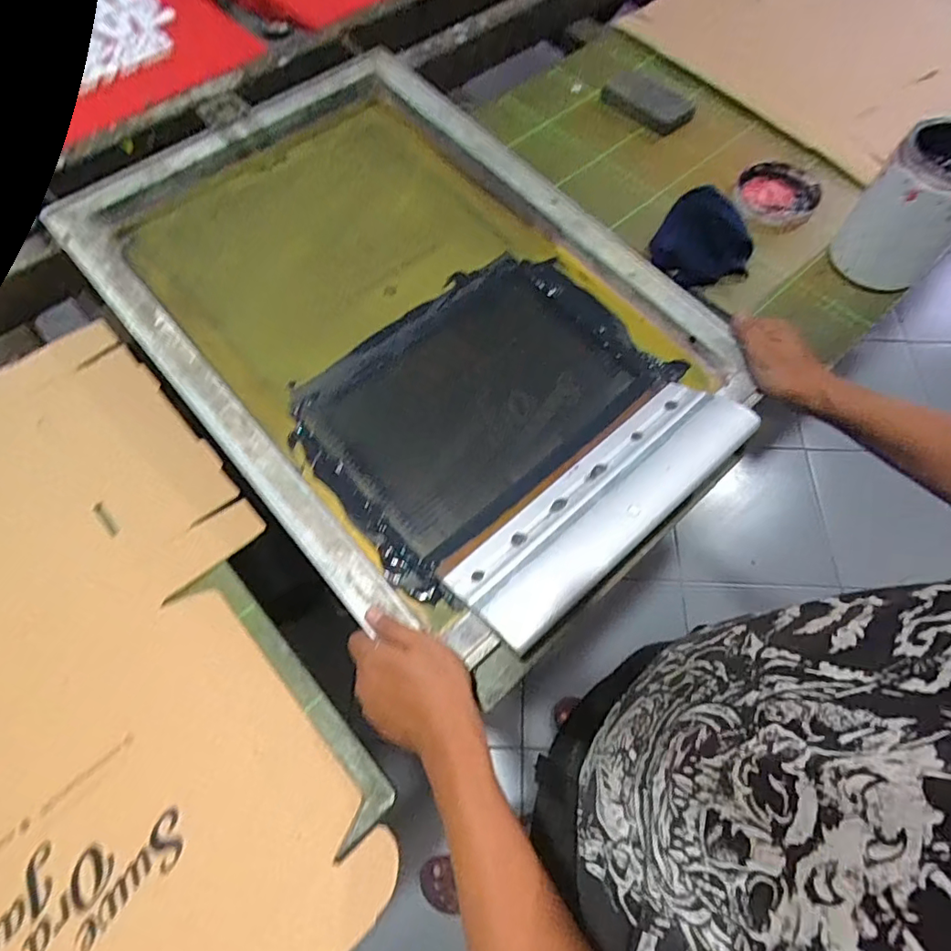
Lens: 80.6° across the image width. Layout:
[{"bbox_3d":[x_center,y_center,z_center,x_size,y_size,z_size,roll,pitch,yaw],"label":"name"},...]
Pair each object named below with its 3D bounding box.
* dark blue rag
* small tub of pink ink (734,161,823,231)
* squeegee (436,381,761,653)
[{"bbox_3d":[0.278,-0.284,0.672,0.106,0.028,0.157,28,67,15],"label":"dark blue rag"},{"bbox_3d":[0.391,-0.366,0.724,0.098,0.022,0.101,-1,62,1],"label":"small tub of pink ink"},{"bbox_3d":[0.113,0.022,0.498,0.298,0.030,0.108,-40,51,-17],"label":"squeegee"}]

